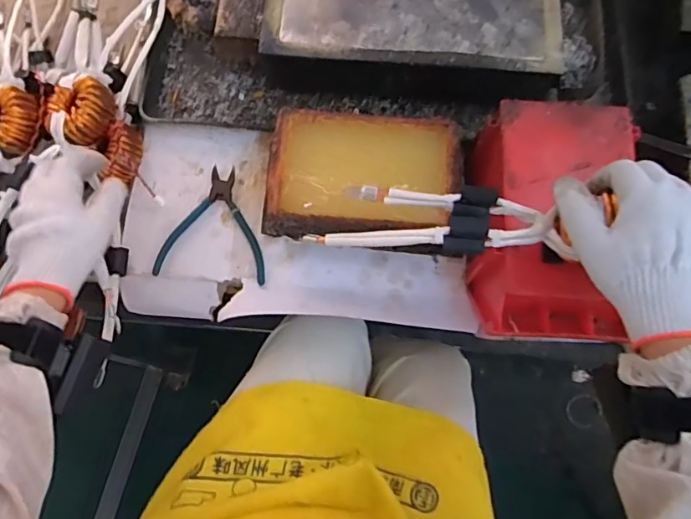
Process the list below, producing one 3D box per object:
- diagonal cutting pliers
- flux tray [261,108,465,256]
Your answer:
[{"bbox_3d":[-0.147,-0.042,0.589,0.120,0.010,0.135,4,73,0],"label":"diagonal cutting pliers"},{"bbox_3d":[0.020,-0.088,0.580,0.207,0.068,0.145,2,73,-1],"label":"flux tray"}]

